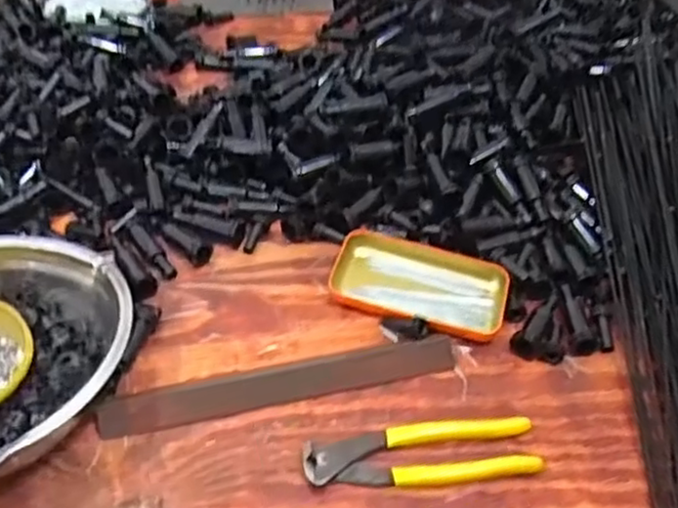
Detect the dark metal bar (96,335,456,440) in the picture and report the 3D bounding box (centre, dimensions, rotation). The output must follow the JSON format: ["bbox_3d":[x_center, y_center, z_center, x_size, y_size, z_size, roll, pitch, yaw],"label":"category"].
[{"bbox_3d":[-0.039,0.094,0.506,0.263,0.011,0.027,-10,50,-11],"label":"dark metal bar"}]

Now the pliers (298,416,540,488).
[{"bbox_3d":[0.058,0.139,0.472,0.161,0.013,0.042,-4,49,-6],"label":"pliers"}]

